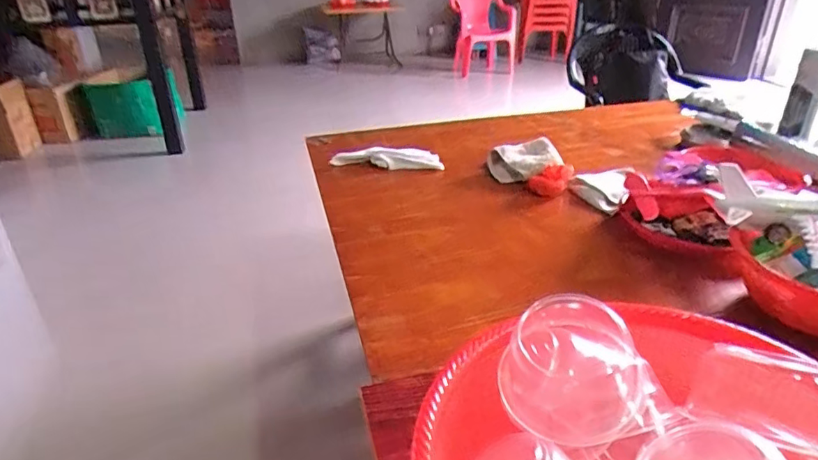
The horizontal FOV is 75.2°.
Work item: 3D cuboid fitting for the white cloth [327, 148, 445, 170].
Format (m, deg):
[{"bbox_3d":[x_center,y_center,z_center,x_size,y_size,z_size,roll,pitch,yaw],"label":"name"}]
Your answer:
[{"bbox_3d":[-0.051,-0.160,1.186,0.243,0.032,0.066,-2,28,0],"label":"white cloth"}]

